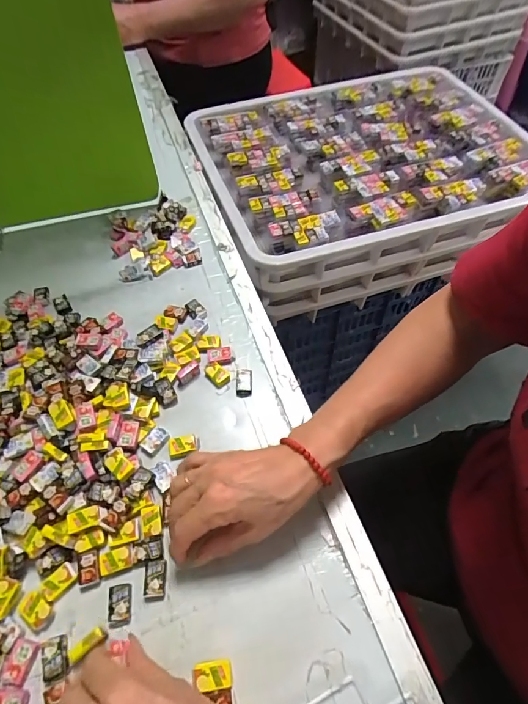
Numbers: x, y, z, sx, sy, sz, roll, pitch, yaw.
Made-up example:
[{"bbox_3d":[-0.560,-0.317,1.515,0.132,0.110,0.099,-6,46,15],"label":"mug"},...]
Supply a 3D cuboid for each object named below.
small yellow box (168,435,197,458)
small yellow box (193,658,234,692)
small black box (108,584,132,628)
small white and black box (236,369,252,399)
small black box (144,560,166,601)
[{"bbox_3d":[-0.078,0.090,0.386,0.027,0.008,0.018,-5,57,-2],"label":"small yellow box"},{"bbox_3d":[-0.037,0.235,0.295,0.027,0.006,0.017,-8,57,-4],"label":"small yellow box"},{"bbox_3d":[-0.114,0.200,0.320,0.018,0.007,0.028,-8,57,-4],"label":"small black box"},{"bbox_3d":[-0.021,0.032,0.424,0.016,0.008,0.031,1,57,2],"label":"small white and black box"},{"bbox_3d":[-0.089,0.184,0.329,0.017,0.007,0.027,-2,57,0],"label":"small black box"}]

